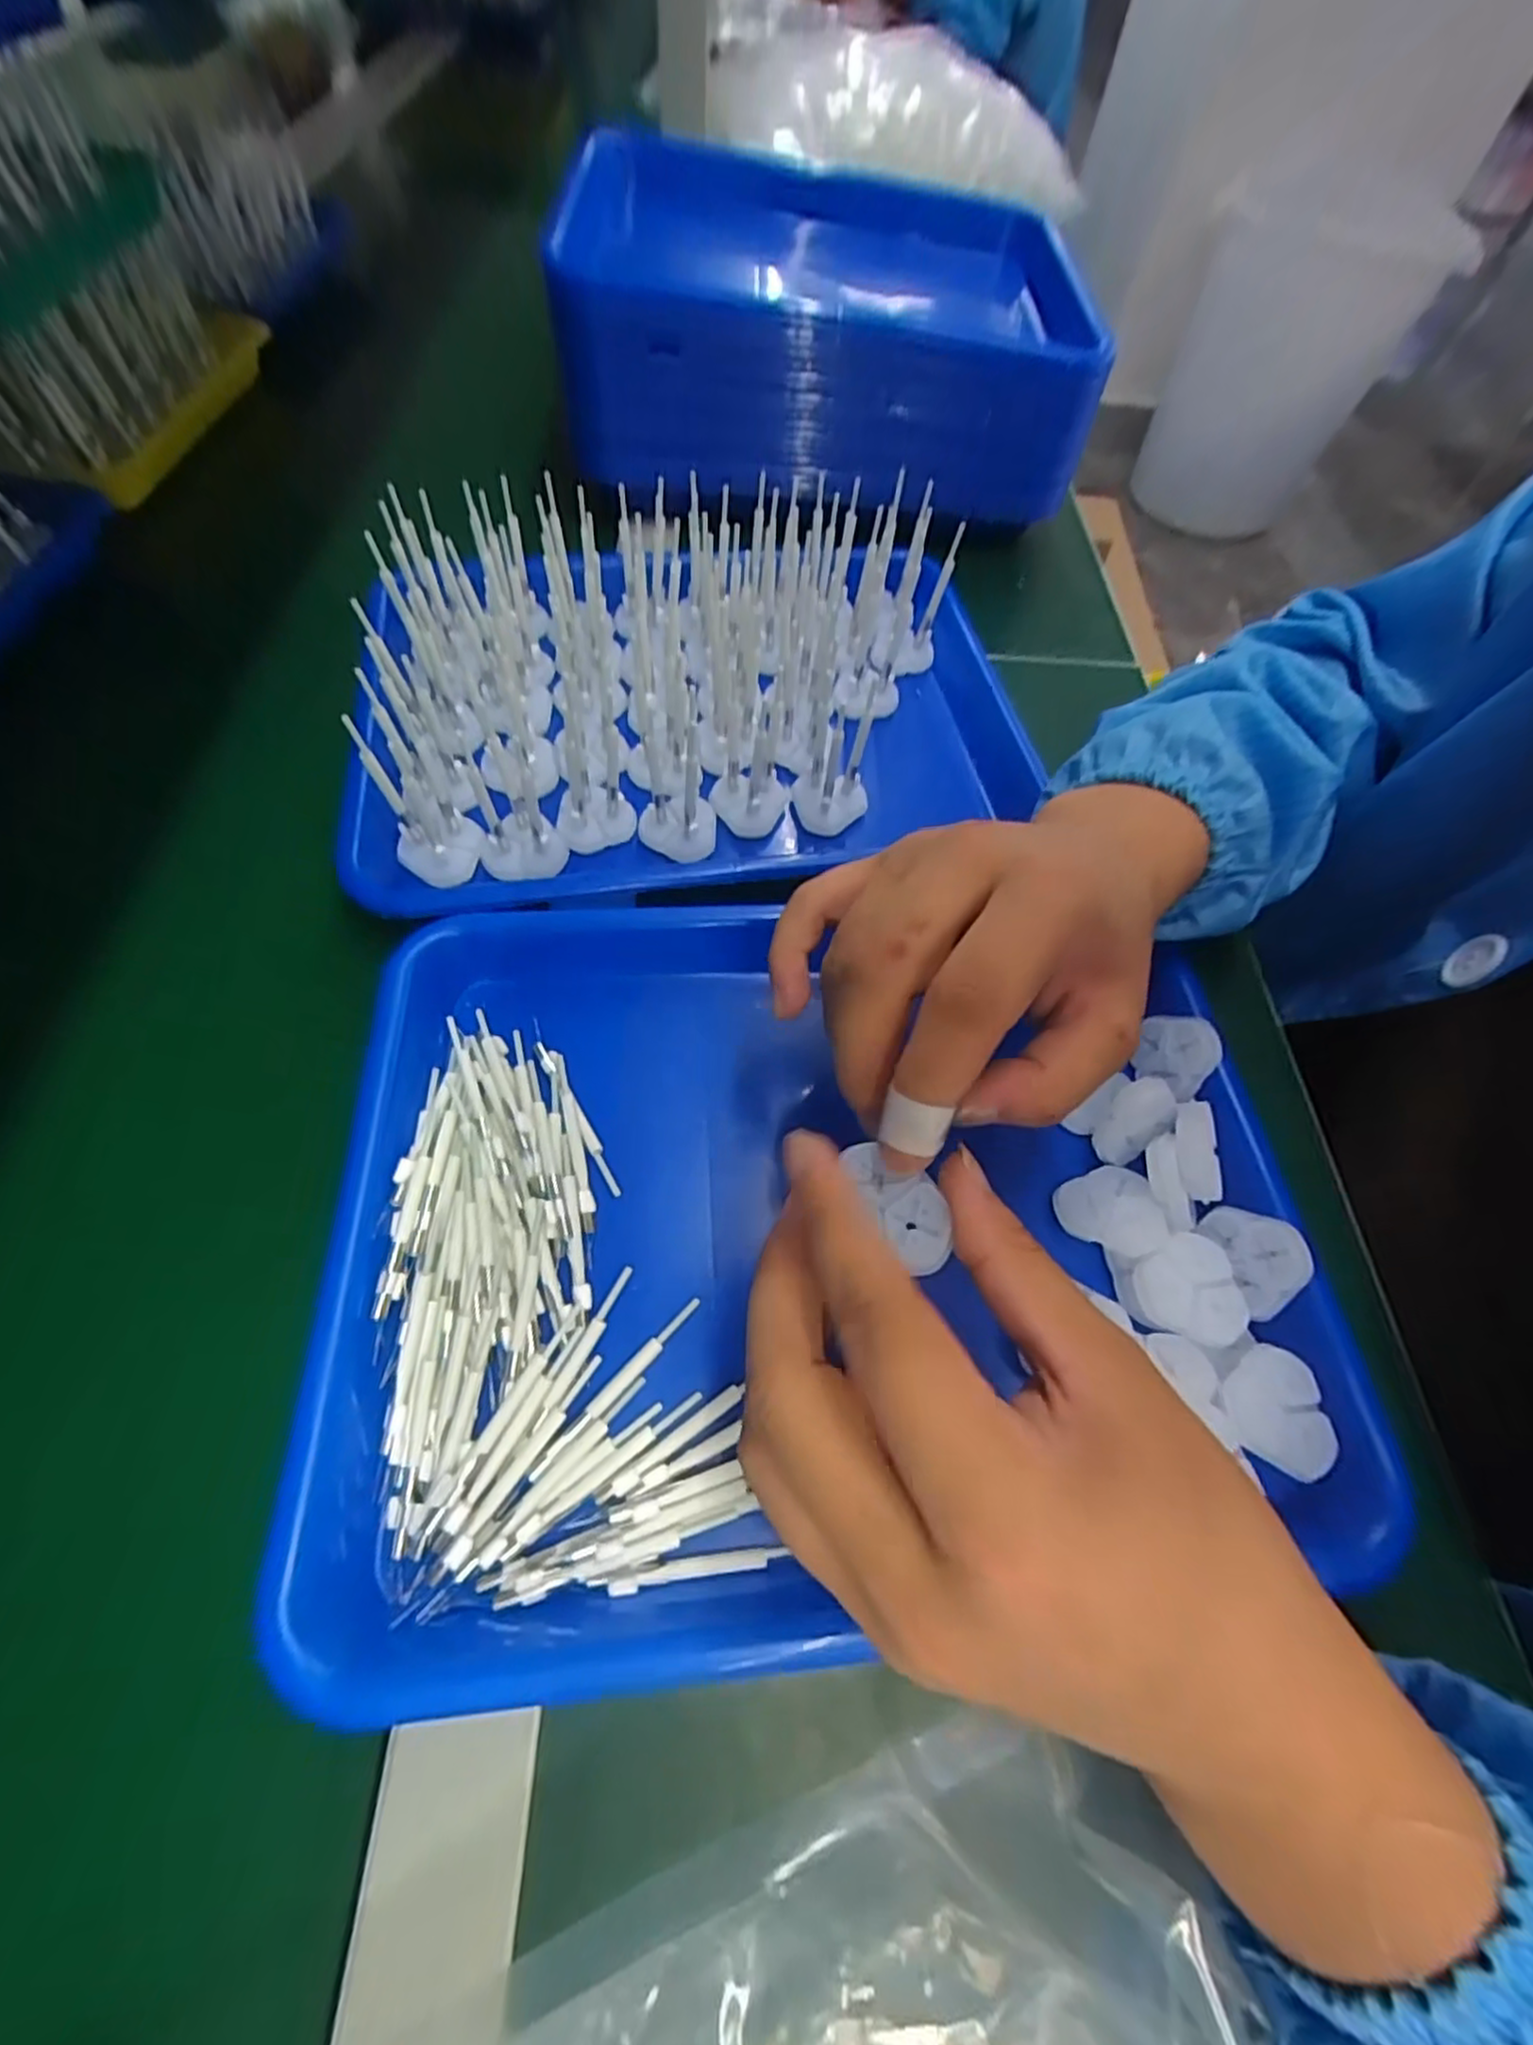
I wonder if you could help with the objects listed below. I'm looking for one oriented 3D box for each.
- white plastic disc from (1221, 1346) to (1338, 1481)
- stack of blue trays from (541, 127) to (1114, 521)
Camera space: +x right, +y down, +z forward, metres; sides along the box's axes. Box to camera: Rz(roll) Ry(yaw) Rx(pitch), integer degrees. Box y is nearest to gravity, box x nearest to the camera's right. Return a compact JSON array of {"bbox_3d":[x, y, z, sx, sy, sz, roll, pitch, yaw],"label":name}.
[{"bbox_3d":[0.166,0.124,0.231,0.032,0.004,0.035,2,61,-3],"label":"white plastic disc"},{"bbox_3d":[0.056,-0.493,0.507,0.335,0.113,0.313,6,61,-1],"label":"stack of blue trays"}]

